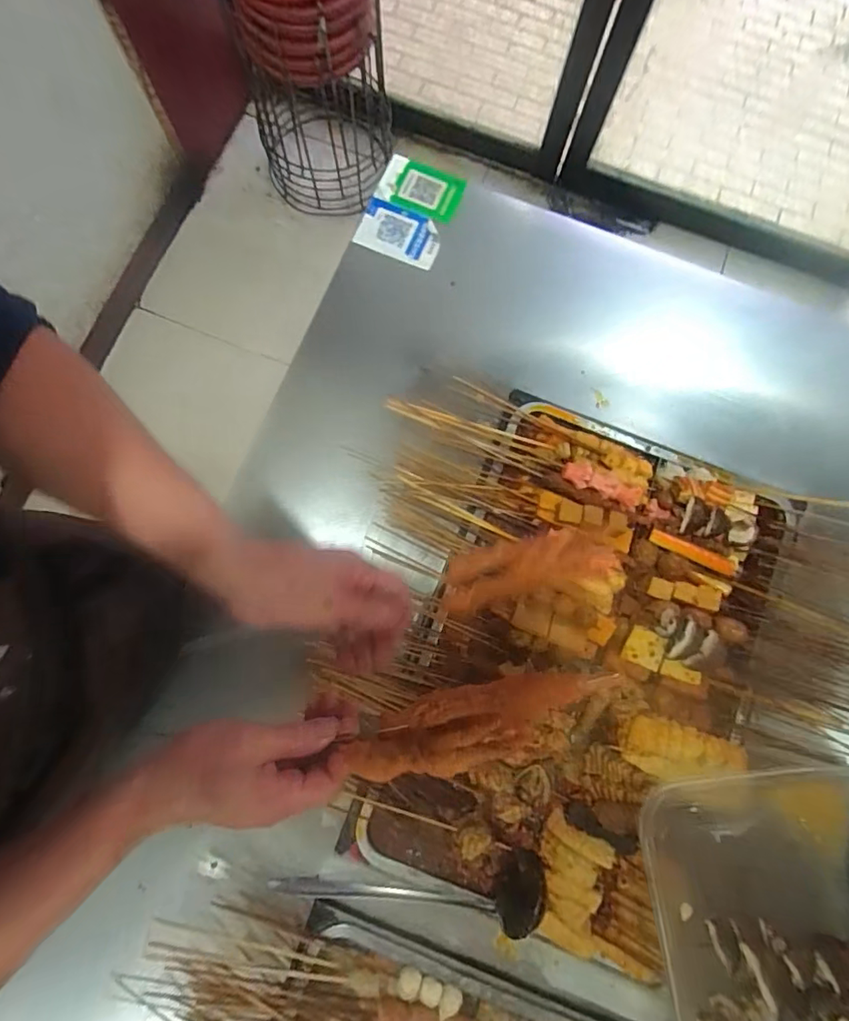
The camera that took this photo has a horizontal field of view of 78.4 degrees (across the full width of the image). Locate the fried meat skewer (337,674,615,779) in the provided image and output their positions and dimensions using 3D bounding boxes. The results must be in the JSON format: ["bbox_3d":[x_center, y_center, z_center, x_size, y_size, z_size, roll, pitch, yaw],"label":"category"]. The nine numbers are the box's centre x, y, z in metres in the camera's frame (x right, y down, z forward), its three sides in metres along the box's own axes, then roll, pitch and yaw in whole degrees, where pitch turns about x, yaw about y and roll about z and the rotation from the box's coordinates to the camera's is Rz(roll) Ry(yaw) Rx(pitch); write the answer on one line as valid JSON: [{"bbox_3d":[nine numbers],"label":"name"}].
[{"bbox_3d":[0.032,0.144,0.350,0.186,0.023,0.050,-26,77,18],"label":"fried meat skewer"}]

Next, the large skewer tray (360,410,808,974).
[{"bbox_3d":[0.194,0.190,0.623,0.371,0.069,0.588,23,82,2],"label":"large skewer tray"}]

